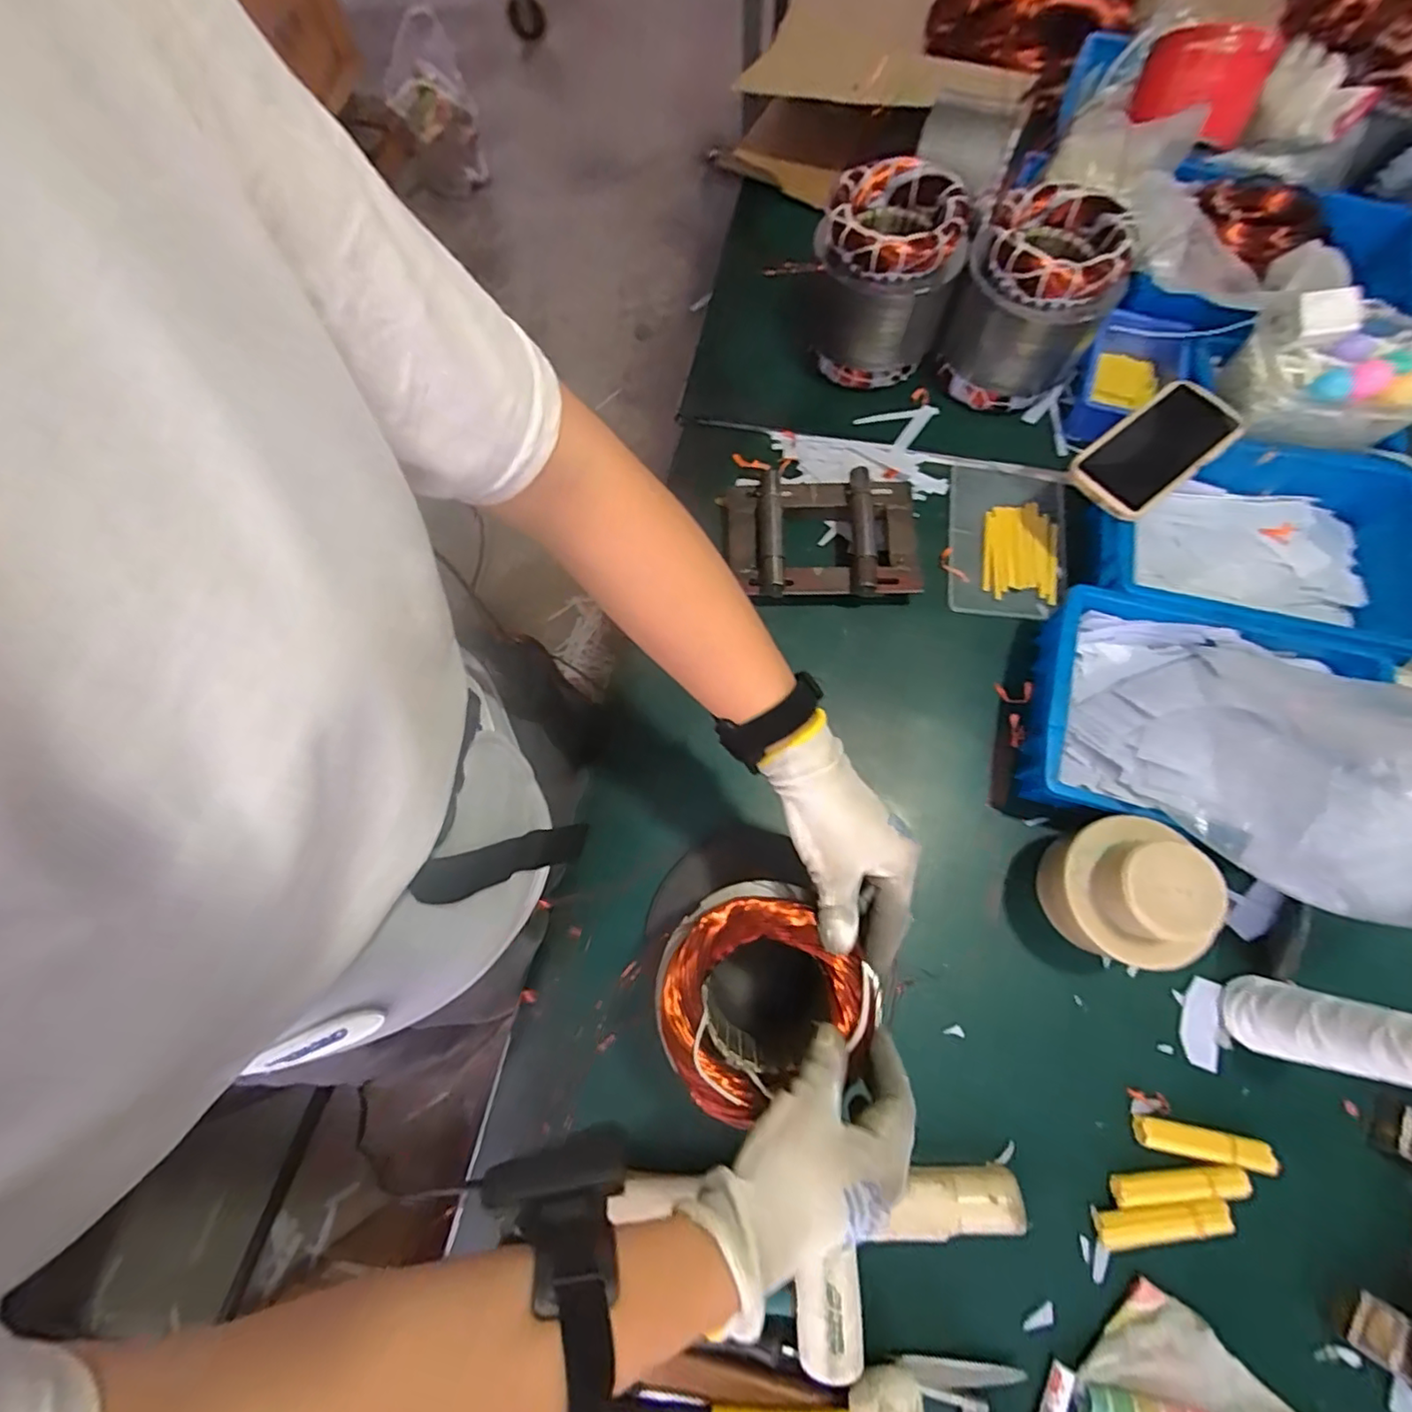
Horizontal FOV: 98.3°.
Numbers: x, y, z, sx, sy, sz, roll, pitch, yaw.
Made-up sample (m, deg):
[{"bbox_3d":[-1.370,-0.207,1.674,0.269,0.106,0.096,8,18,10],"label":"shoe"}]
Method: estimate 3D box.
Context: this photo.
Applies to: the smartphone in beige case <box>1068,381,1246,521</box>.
[{"bbox_3d":[0.427,-0.245,0.575,0.171,0.015,0.079,-37,75,-9],"label":"smartphone in beige case"}]

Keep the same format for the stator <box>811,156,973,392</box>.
[{"bbox_3d":[0.192,-0.458,0.665,0.146,0.161,0.132,21,75,9],"label":"stator"}]

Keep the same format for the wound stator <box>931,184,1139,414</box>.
[{"bbox_3d":[0.339,-0.418,0.649,0.146,0.167,0.126,27,76,10],"label":"wound stator"}]

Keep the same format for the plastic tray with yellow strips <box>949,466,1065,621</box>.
[{"bbox_3d":[0.322,-0.177,0.659,0.120,0.018,0.174,10,73,5],"label":"plastic tray with yellow strips"}]

